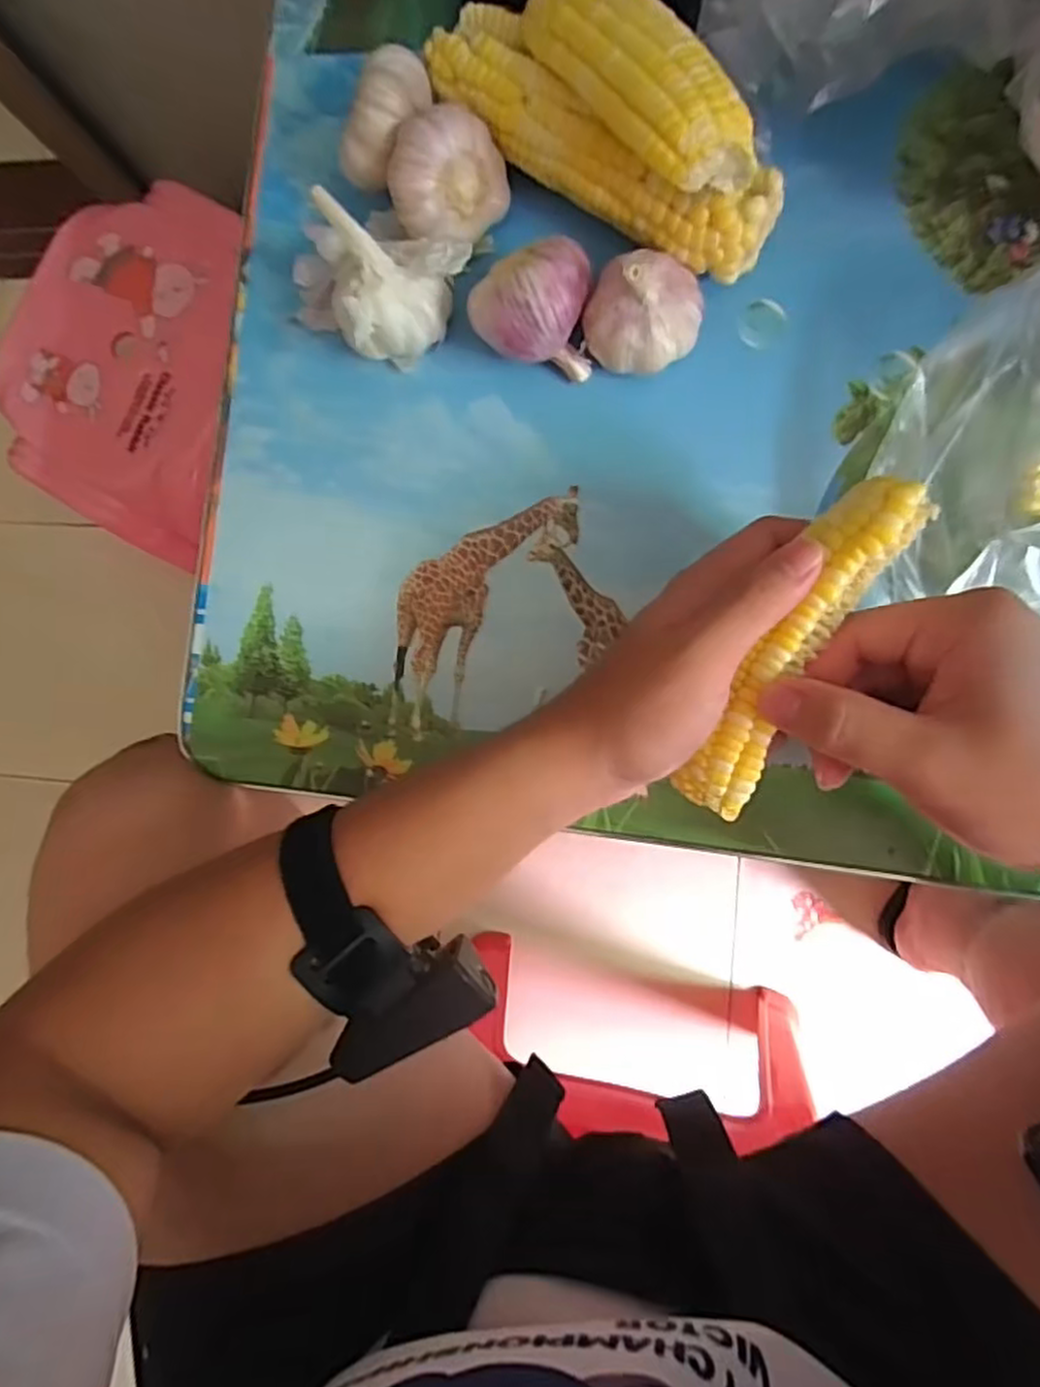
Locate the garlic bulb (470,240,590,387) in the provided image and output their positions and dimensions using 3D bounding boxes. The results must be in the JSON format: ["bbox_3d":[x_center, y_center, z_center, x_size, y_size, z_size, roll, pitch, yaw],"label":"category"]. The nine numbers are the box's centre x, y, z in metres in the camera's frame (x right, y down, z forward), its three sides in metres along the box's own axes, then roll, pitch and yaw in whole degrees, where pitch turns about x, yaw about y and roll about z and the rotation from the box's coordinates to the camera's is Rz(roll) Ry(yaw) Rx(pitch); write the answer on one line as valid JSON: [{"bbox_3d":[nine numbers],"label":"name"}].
[{"bbox_3d":[0.005,-0.171,0.318,0.051,0.057,0.043,2,86,9],"label":"garlic bulb"}]

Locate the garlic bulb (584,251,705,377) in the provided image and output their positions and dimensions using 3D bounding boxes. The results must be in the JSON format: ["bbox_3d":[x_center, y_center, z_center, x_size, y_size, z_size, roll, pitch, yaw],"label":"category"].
[{"bbox_3d":[0.054,-0.168,0.311,0.050,0.054,0.042,0,86,9],"label":"garlic bulb"}]

